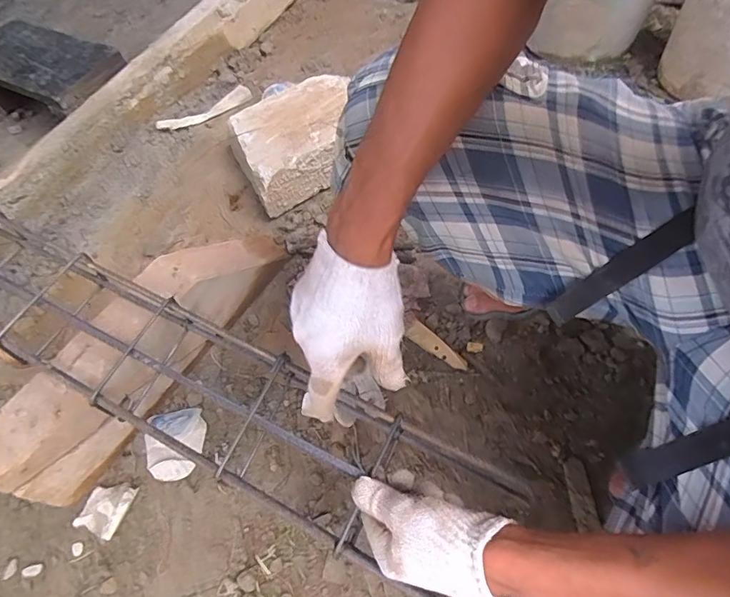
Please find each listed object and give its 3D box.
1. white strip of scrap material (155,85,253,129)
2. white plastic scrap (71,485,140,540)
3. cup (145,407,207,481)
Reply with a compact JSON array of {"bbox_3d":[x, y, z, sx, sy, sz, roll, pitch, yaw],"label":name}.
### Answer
[{"bbox_3d":[-0.345,-0.411,1.030,0.226,0.012,0.038,-40,100,-25],"label":"white strip of scrap material"},{"bbox_3d":[-0.339,0.275,0.619,0.069,0.036,0.066,14,58,12],"label":"white plastic scrap"},{"bbox_3d":[-0.267,0.200,0.656,0.079,0.045,0.094,2,56,4],"label":"cup"}]

